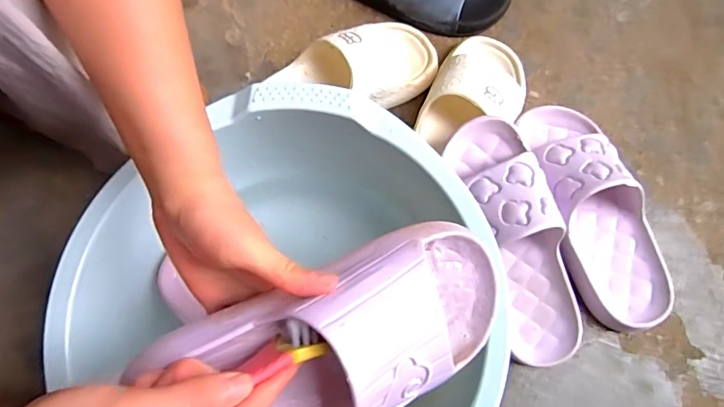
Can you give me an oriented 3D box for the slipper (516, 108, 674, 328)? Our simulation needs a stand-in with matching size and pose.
[{"bbox_3d":[0.245,0.004,0.499,0.103,0.078,0.254,-20,75,-5],"label":"slipper"}]

